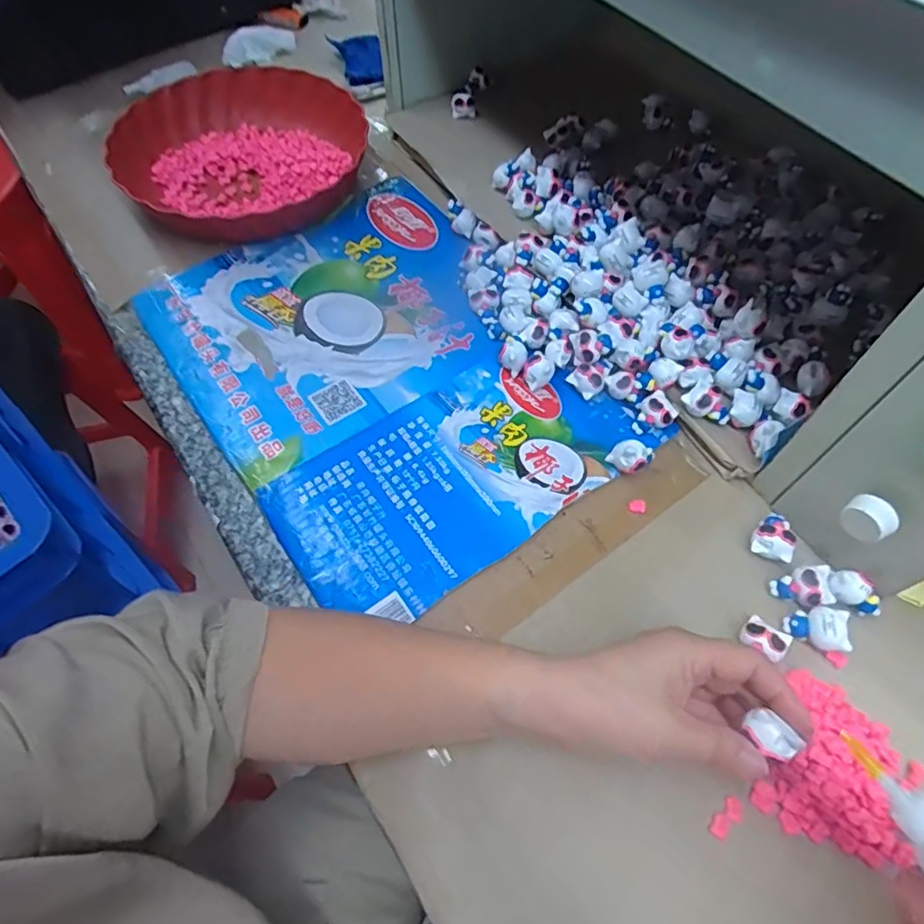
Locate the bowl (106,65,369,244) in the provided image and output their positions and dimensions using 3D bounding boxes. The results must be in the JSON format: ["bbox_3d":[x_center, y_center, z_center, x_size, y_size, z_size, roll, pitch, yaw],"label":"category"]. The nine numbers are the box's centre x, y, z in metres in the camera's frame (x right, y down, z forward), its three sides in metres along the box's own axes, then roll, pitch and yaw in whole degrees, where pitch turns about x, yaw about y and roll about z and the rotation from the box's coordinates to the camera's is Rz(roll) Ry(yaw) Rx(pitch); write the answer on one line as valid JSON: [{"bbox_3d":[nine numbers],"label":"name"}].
[{"bbox_3d":[-0.222,-0.308,0.572,0.218,0.059,0.218,0,58,0],"label":"bowl"}]

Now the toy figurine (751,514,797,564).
[{"bbox_3d":[0.208,0.049,0.381,0.024,0.017,0.032,15,59,9],"label":"toy figurine"}]

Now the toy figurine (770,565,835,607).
[{"bbox_3d":[0.217,0.080,0.361,0.032,0.015,0.024,-4,58,-3],"label":"toy figurine"}]

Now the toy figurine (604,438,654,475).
[{"bbox_3d":[0.121,-0.004,0.409,0.027,0.029,0.022,-32,64,-19],"label":"toy figurine"}]

